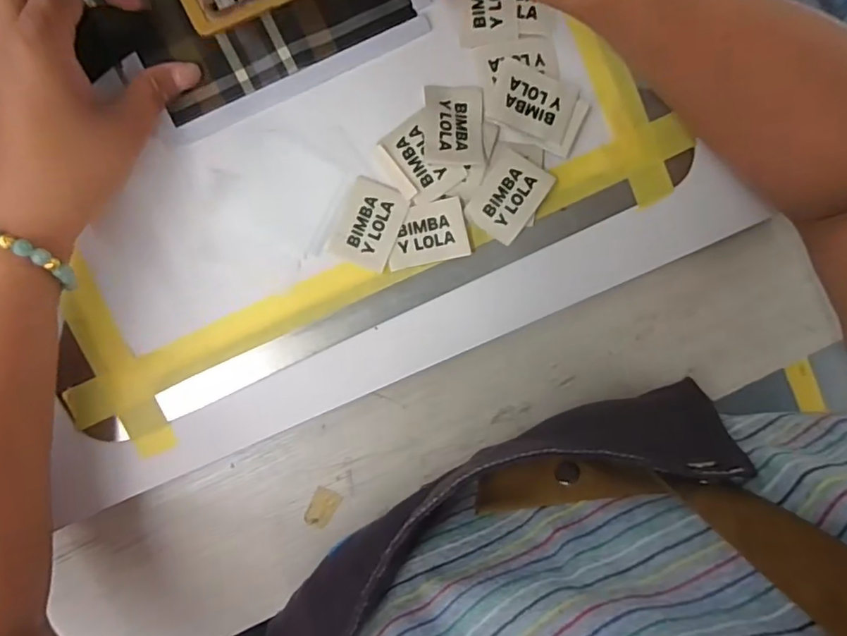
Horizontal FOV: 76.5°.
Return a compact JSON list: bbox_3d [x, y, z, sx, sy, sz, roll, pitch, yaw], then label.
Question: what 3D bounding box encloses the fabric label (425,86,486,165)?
[{"bbox_3d":[0.018,-0.111,0.310,0.034,0.007,0.045,-1,93,-5],"label":"fabric label"}]

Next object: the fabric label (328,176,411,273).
[{"bbox_3d":[-0.031,-0.055,0.313,0.034,0.004,0.049,21,91,-5],"label":"fabric label"}]

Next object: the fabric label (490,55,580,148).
[{"bbox_3d":[0.065,-0.127,0.315,0.049,0.004,0.039,20,91,-5],"label":"fabric label"}]

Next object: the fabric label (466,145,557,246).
[{"bbox_3d":[0.050,-0.071,0.316,0.036,0.006,0.047,30,97,-5],"label":"fabric label"}]

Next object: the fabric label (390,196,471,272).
[{"bbox_3d":[0.002,-0.050,0.316,0.046,0.006,0.035,-12,94,-4],"label":"fabric label"}]

